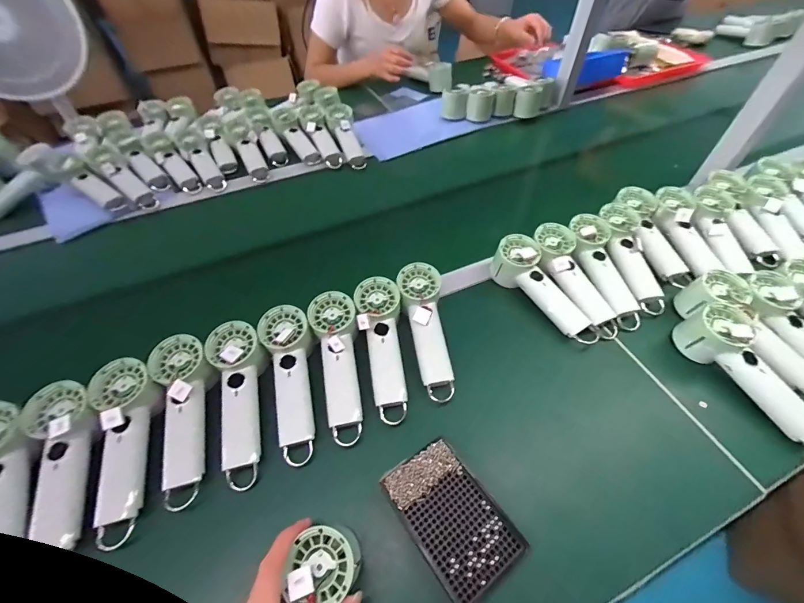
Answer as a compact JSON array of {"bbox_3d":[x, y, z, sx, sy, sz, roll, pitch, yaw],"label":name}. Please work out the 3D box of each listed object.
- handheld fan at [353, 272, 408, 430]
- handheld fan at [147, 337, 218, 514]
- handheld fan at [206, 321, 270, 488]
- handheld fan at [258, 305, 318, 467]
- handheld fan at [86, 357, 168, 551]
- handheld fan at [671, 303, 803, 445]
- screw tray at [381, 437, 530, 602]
[{"bbox_3d":[-0.024,0.060,0.487,0.060,0.038,0.199,-7,66,-5],"label":"handheld fan"},{"bbox_3d":[-0.266,0.138,0.438,0.067,0.043,0.205,-13,68,-9],"label":"handheld fan"},{"bbox_3d":[-0.203,0.121,0.451,0.063,0.038,0.201,-12,67,-8],"label":"handheld fan"},{"bbox_3d":[-0.144,0.105,0.475,0.062,0.044,0.199,-10,69,-7],"label":"handheld fan"},{"bbox_3d":[-0.320,0.161,0.408,0.075,0.030,0.202,-13,67,-9],"label":"handheld fan"},{"bbox_3d":[0.459,0.090,0.458,0.067,0.064,0.197,-25,56,-18],"label":"handheld fan"},{"bbox_3d":[0.053,0.227,0.380,0.089,0.025,0.138,-30,57,-21],"label":"screw tray"}]

